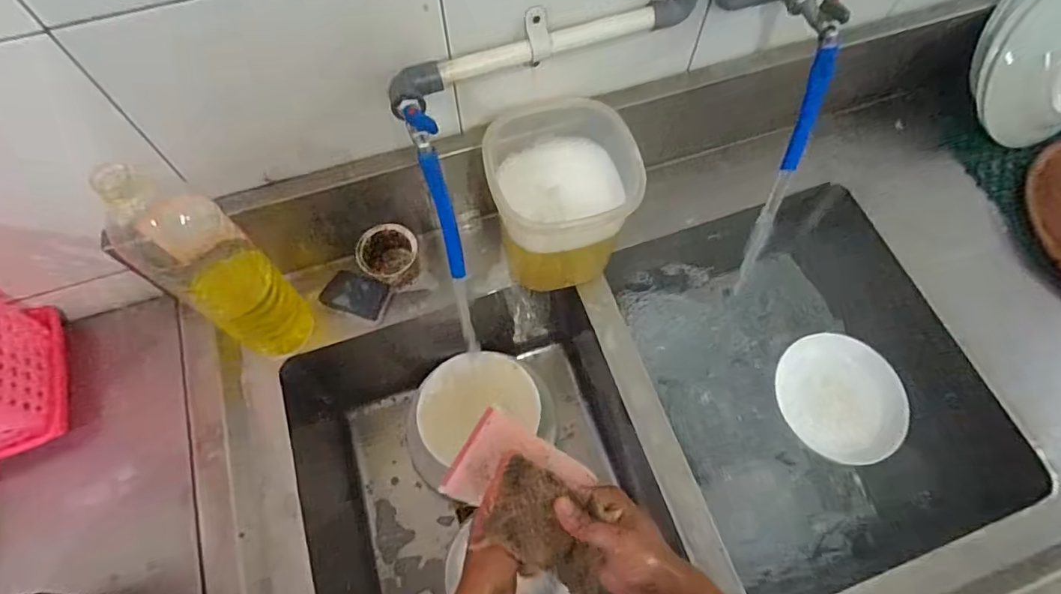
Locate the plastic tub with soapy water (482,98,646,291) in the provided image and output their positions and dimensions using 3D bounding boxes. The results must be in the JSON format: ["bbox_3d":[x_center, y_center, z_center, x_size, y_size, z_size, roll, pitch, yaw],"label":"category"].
[{"bbox_3d":[0.030,-0.121,0.658,0.156,0.180,0.158,-16,66,-7],"label":"plastic tub with soapy water"}]

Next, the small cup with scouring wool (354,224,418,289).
[{"bbox_3d":[-0.183,-0.049,0.707,0.074,0.055,0.074,0,65,0],"label":"small cup with scouring wool"}]

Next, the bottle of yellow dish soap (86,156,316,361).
[{"bbox_3d":[-0.305,-0.019,0.544,0.070,0.308,0.081,31,69,14],"label":"bottle of yellow dish soap"}]

